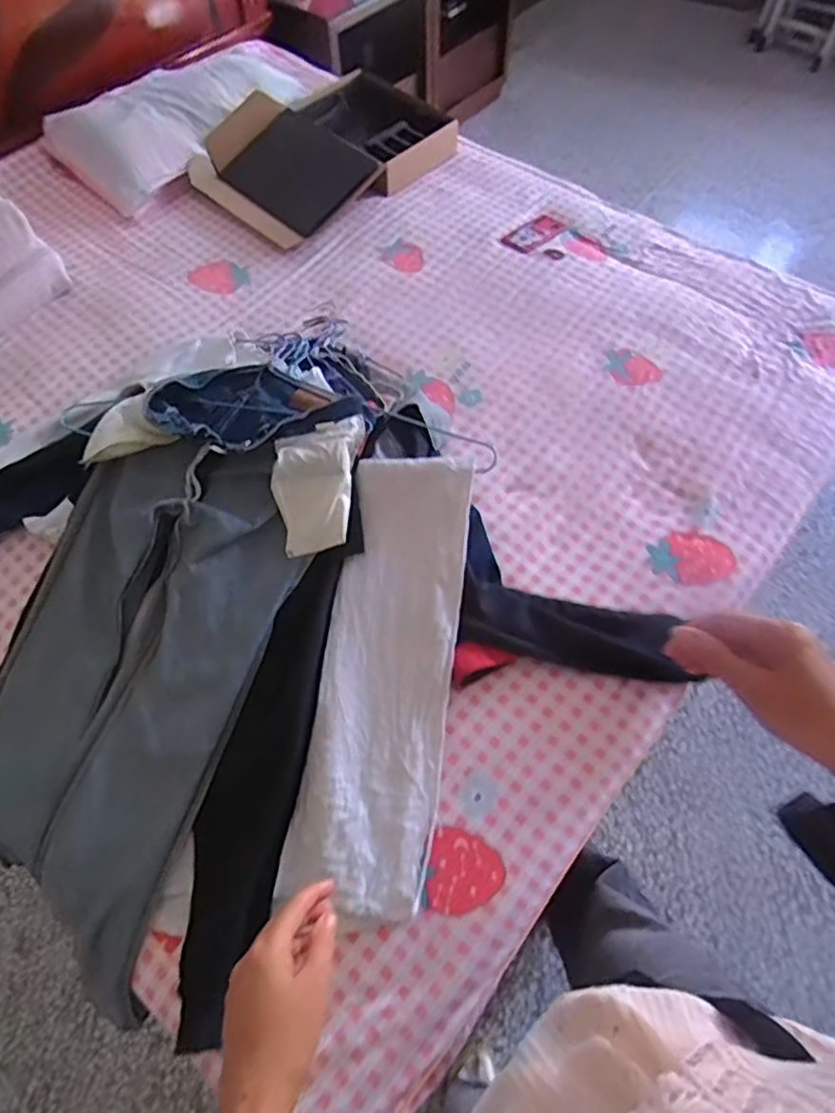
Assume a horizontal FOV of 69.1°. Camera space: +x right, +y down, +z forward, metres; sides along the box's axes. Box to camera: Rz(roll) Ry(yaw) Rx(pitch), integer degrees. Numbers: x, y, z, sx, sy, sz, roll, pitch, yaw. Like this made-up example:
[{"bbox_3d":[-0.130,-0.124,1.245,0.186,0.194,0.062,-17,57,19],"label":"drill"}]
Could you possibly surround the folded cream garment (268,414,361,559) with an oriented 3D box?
[{"bbox_3d":[-0.156,-0.117,0.954,0.133,0.069,0.225,0,67,0],"label":"folded cream garment"}]

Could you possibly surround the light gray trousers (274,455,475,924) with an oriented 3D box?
[{"bbox_3d":[-0.044,0.149,0.874,0.201,0.061,0.660,8,67,4],"label":"light gray trousers"}]

